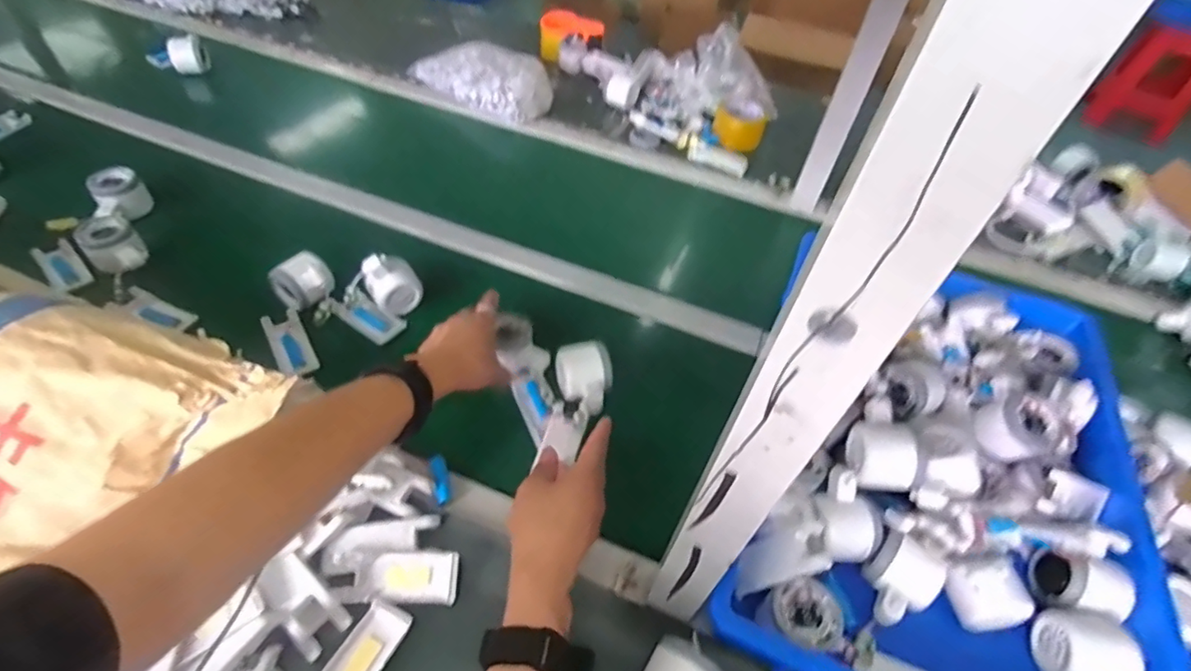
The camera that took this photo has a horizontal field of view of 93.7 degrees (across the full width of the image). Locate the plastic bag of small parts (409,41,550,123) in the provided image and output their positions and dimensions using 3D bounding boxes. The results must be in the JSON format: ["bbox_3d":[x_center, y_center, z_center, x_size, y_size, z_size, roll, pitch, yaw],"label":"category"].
[{"bbox_3d":[-0.208,-0.491,1.086,0.264,0.090,0.133,34,54,22],"label":"plastic bag of small parts"}]

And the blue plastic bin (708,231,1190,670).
[{"bbox_3d":[0.357,0.122,0.565,0.355,0.095,0.528,22,51,13],"label":"blue plastic bin"}]

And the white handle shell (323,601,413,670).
[{"bbox_3d":[-0.191,0.264,0.445,0.039,0.011,0.098,23,51,14],"label":"white handle shell"}]

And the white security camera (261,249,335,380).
[{"bbox_3d":[-0.356,-0.022,0.669,0.080,0.058,0.160,-5,68,-10],"label":"white security camera"}]

